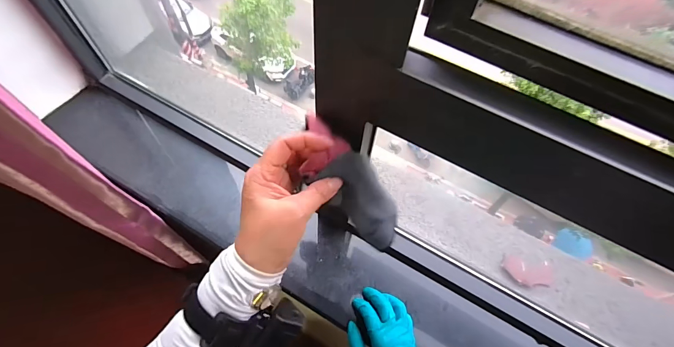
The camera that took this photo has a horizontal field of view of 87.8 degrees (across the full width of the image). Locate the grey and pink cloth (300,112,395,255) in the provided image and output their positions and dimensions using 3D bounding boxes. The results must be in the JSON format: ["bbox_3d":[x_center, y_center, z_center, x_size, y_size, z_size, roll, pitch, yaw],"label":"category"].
[{"bbox_3d":[0.016,0.015,0.359,0.028,0.175,0.056,5,52,47],"label":"grey and pink cloth"}]

